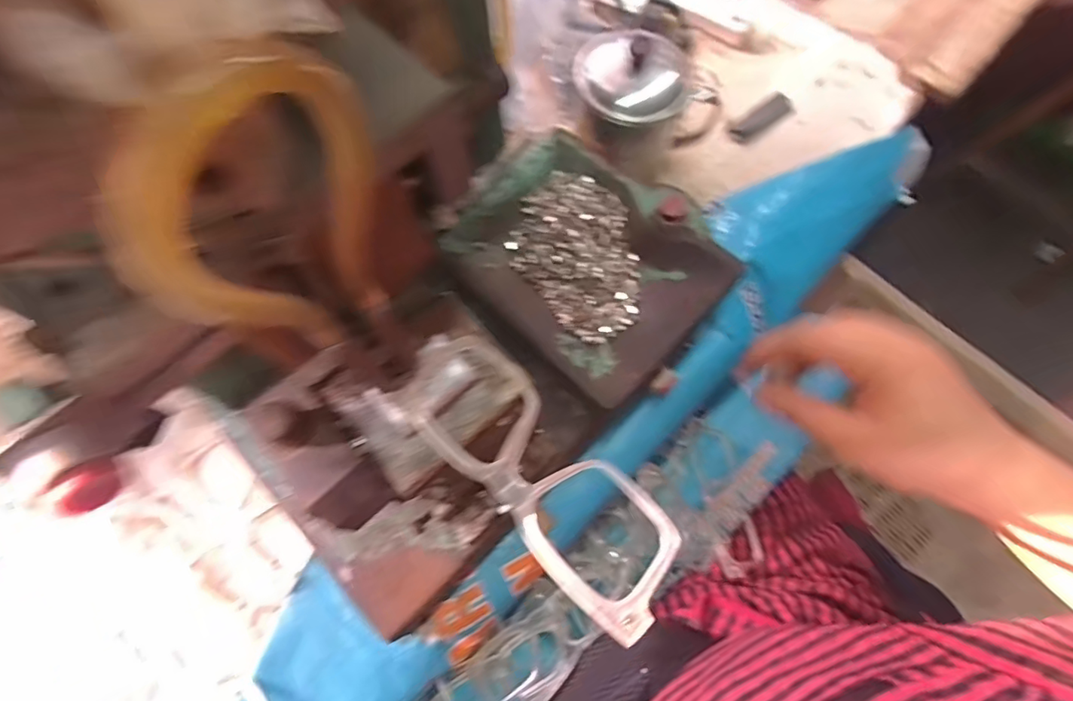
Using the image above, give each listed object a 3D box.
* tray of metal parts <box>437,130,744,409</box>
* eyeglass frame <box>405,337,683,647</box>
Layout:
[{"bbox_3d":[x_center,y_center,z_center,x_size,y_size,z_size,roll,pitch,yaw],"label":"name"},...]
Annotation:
[{"bbox_3d":[0.035,-0.072,0.398,0.145,0.020,0.188,-41,76,-13],"label":"tray of metal parts"},{"bbox_3d":[0.001,0.048,0.219,0.047,0.020,0.135,-42,76,-13],"label":"eyeglass frame"}]

